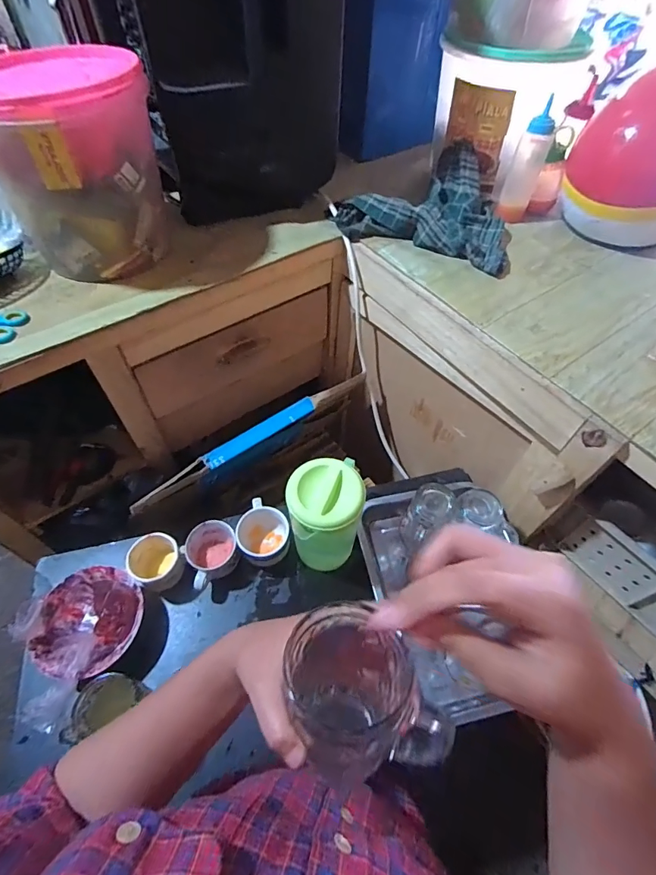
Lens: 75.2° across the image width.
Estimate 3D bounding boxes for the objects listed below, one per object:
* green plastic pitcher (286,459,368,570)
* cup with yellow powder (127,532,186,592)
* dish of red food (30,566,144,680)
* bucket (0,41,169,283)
[{"bbox_3d":[-0.006,0.126,0.657,0.105,0.186,0.103,-6,56,-4],"label":"green plastic pitcher"},{"bbox_3d":[-0.273,0.201,0.684,0.081,0.063,0.074,0,56,0],"label":"cup with yellow powder"},{"bbox_3d":[-0.352,0.276,0.637,0.141,0.049,0.146,7,56,4],"label":"dish of red food"},{"bbox_3d":[-0.371,-0.389,0.635,0.228,0.237,0.207,-33,62,-21],"label":"bucket"}]

